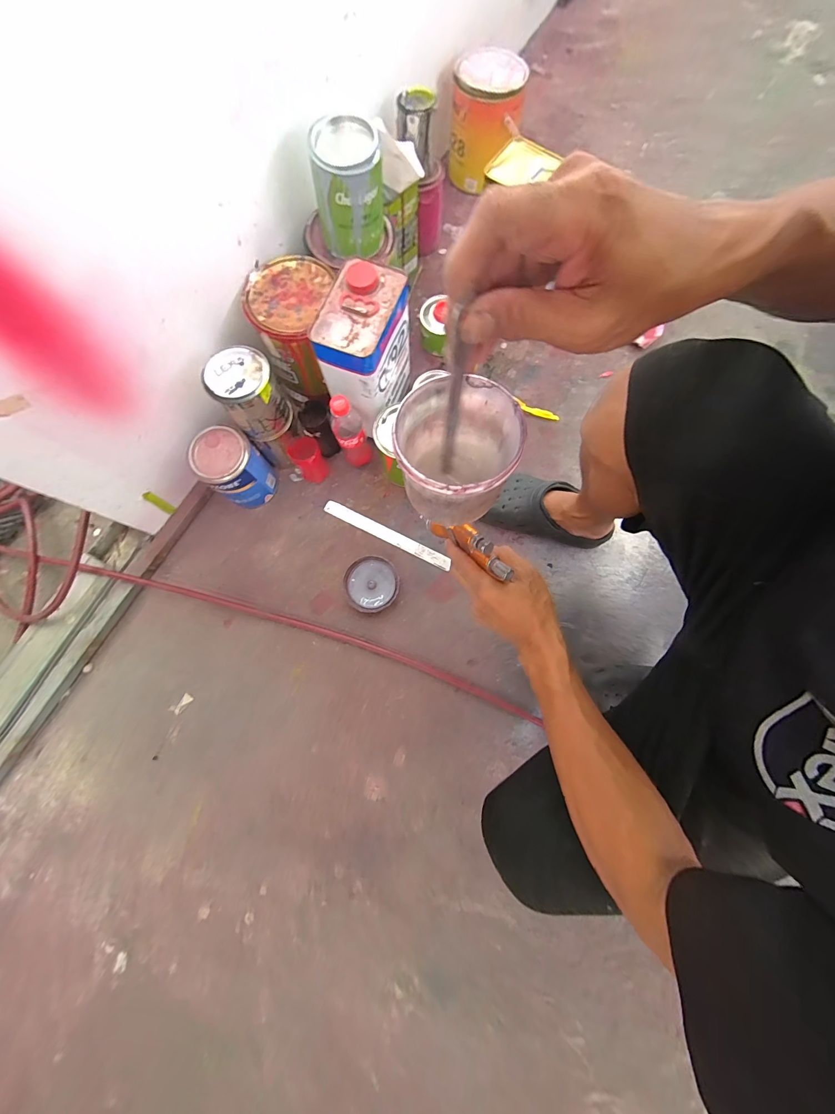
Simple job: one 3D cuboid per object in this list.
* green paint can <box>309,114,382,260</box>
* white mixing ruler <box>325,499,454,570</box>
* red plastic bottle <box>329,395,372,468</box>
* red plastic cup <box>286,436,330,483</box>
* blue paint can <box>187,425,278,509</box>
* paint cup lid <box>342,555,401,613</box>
[{"bbox_3d":[-0.110,-0.587,0.581,0.102,0.128,0.098,-9,79,-1],"label":"green paint can"},{"bbox_3d":[-0.061,-0.046,0.726,0.277,0.004,0.028,26,78,6],"label":"white mixing ruler"},{"bbox_3d":[-0.120,-0.220,0.660,0.056,0.187,0.050,-19,80,-4],"label":"red plastic bottle"},{"bbox_3d":[-0.213,-0.191,0.707,0.054,0.089,0.069,-34,81,-6],"label":"red plastic cup"},{"bbox_3d":[-0.336,-0.162,0.672,0.101,0.134,0.102,0,79,0],"label":"blue paint can"},{"bbox_3d":[-0.087,0.052,0.691,0.100,0.029,0.105,0,79,0],"label":"paint cup lid"}]

